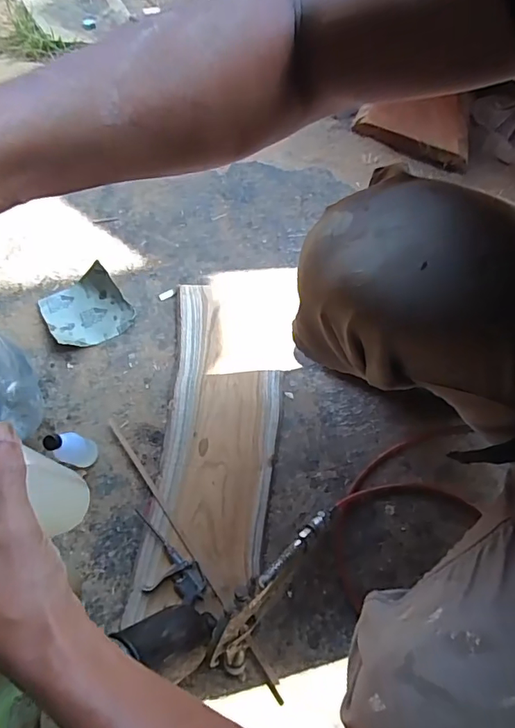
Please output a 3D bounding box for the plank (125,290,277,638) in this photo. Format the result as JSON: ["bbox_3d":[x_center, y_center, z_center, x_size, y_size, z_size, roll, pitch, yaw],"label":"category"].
[{"bbox_3d":[-0.059,0.099,0.704,0.164,0.025,0.485,4,70,4],"label":"plank"}]

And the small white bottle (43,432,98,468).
[{"bbox_3d":[-0.260,0.118,0.665,0.032,0.106,0.040,6,70,5],"label":"small white bottle"}]

